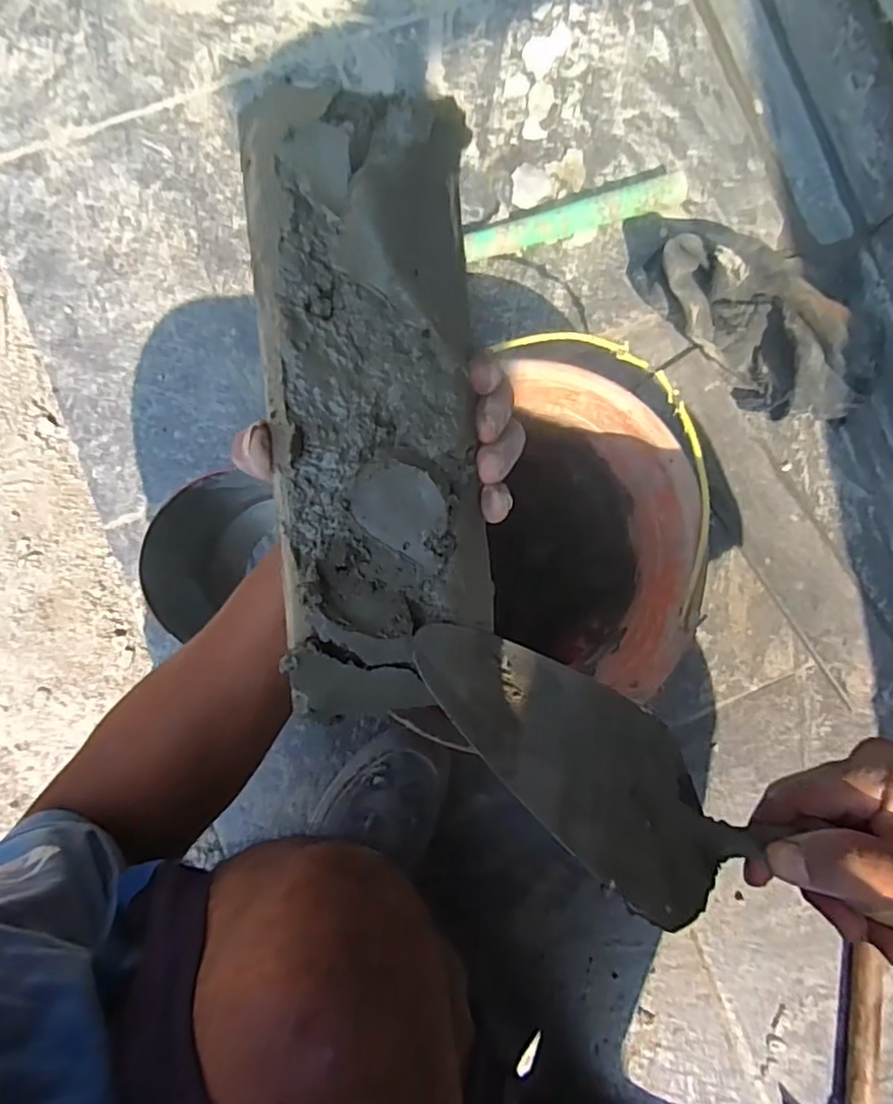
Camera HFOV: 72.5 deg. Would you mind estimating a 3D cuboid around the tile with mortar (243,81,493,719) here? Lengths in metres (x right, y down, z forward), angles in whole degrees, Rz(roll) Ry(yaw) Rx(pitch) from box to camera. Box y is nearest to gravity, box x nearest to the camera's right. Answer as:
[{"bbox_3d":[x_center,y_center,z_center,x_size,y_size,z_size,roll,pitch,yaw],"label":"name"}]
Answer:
[{"bbox_3d":[-0.027,-0.050,0.228,0.079,0.028,0.224,-3,95,-4],"label":"tile with mortar"}]

